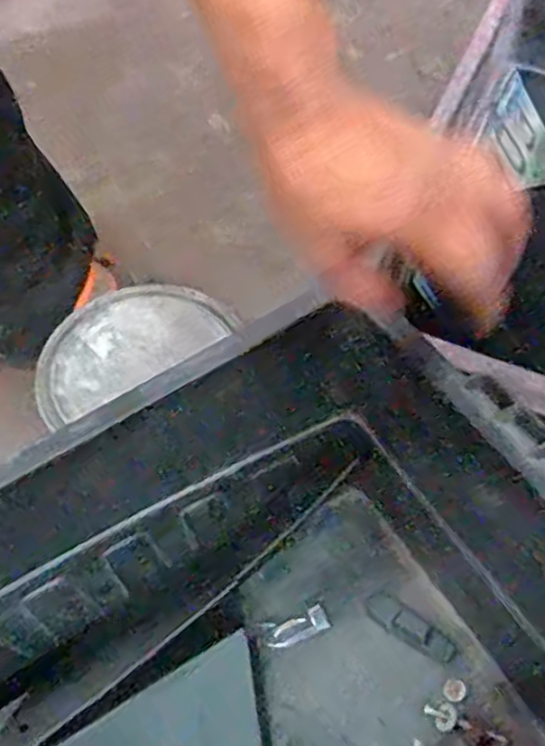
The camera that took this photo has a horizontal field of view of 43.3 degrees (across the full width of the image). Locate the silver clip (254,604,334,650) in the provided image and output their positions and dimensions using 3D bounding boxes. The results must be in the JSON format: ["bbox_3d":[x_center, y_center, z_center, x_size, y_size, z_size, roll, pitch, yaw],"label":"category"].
[{"bbox_3d":[0.018,0.203,0.548,0.054,0.004,0.023,-15,61,-10],"label":"silver clip"}]

